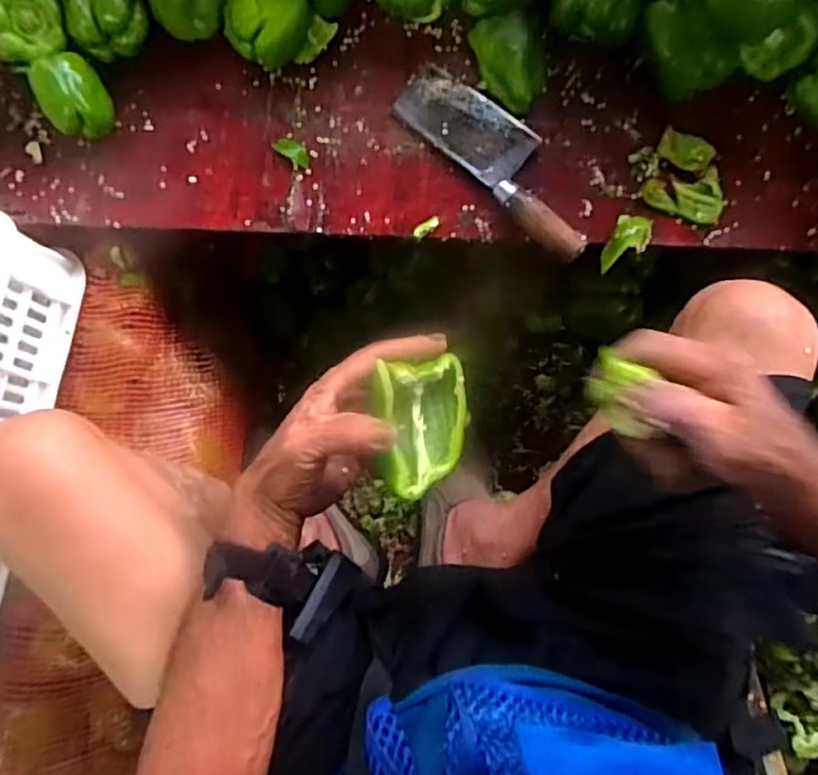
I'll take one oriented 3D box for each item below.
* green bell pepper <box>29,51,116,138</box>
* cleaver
[{"bbox_3d":[-0.295,-0.257,0.569,0.054,0.052,0.065,-29,85,2],"label":"green bell pepper"},{"bbox_3d":[0.083,-0.202,0.564,0.208,0.017,0.066,44,90,5],"label":"cleaver"}]

